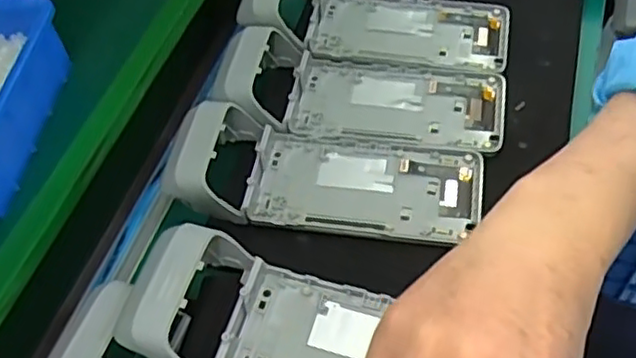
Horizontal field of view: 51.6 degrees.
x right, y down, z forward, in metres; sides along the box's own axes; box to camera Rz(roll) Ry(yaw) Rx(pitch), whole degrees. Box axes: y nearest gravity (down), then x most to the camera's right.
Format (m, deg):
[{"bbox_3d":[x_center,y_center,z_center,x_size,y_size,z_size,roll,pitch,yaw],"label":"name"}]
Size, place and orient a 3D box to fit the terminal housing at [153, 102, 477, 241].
[{"bbox_3d":[0.006,-0.009,0.481,0.225,0.051,0.083,4,54,9],"label":"terminal housing"}]

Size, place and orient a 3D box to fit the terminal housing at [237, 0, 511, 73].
[{"bbox_3d":[0.051,-0.137,0.573,0.229,0.049,0.086,11,54,-2],"label":"terminal housing"}]

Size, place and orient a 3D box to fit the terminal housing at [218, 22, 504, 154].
[{"bbox_3d":[0.035,-0.076,0.520,0.221,0.052,0.082,4,54,9],"label":"terminal housing"}]

